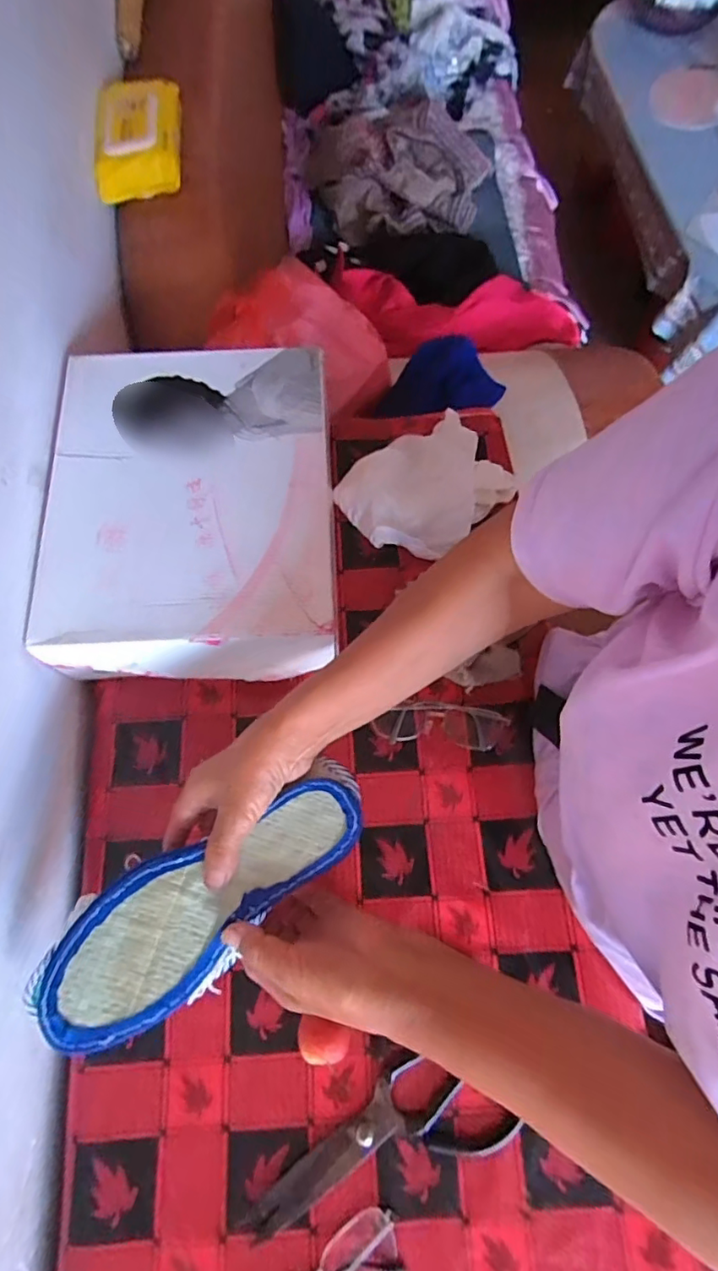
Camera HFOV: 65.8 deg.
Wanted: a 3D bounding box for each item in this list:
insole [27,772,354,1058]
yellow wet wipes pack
[{"bbox_3d":[-0.095,0.168,0.362,0.213,0.014,0.075,-30,72,-22],"label":"insole"},{"bbox_3d":[-0.258,-0.589,0.655,0.093,0.042,0.158,-2,70,1],"label":"yellow wet wipes pack"}]

